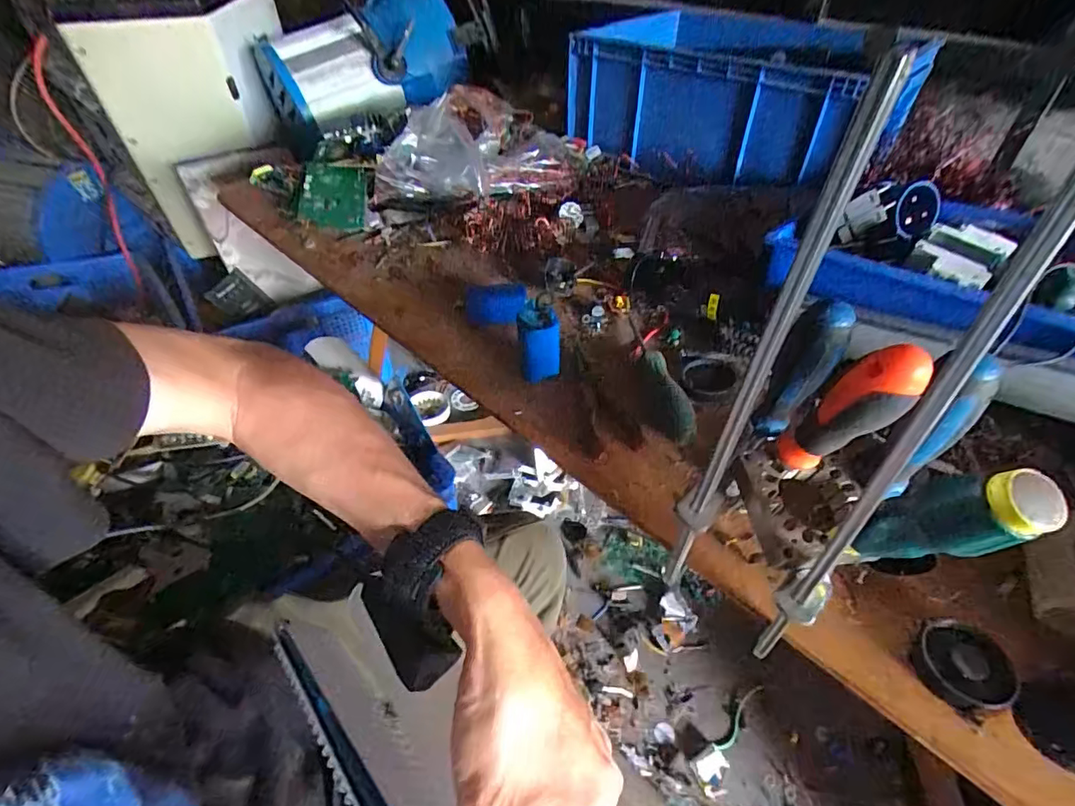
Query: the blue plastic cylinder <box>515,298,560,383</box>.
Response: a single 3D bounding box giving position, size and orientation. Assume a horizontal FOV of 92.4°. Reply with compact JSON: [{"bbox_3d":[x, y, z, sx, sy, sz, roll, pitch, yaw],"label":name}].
[{"bbox_3d":[-0.001,-0.061,0.505,0.041,0.068,0.041,-8,45,-8],"label":"blue plastic cylinder"}]

